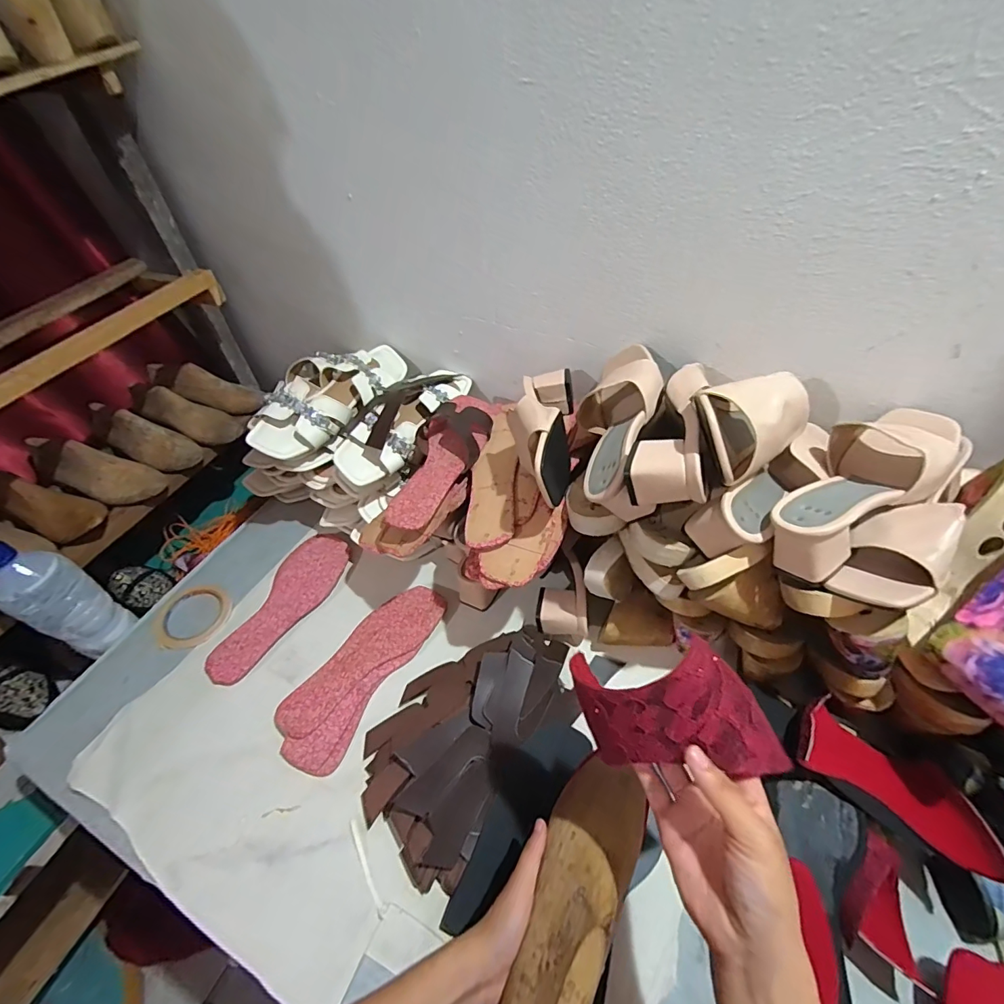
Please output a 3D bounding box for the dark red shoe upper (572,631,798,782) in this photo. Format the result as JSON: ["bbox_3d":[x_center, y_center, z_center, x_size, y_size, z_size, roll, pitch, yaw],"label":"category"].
[{"bbox_3d":[0.115,0.143,0.324,0.111,0.098,0.040,-21,0,25],"label":"dark red shoe upper"}]

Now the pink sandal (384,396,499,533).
[{"bbox_3d":[-0.077,-0.062,0.607,0.085,0.040,0.233,13,51,16],"label":"pink sandal"}]

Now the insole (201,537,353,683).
[{"bbox_3d":[-0.307,0.144,0.674,0.094,0.015,0.239,14,52,12],"label":"insole"}]

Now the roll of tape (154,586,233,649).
[{"bbox_3d":[-0.444,0.162,0.683,0.104,0.012,0.101,-2,49,3],"label":"roll of tape"}]

